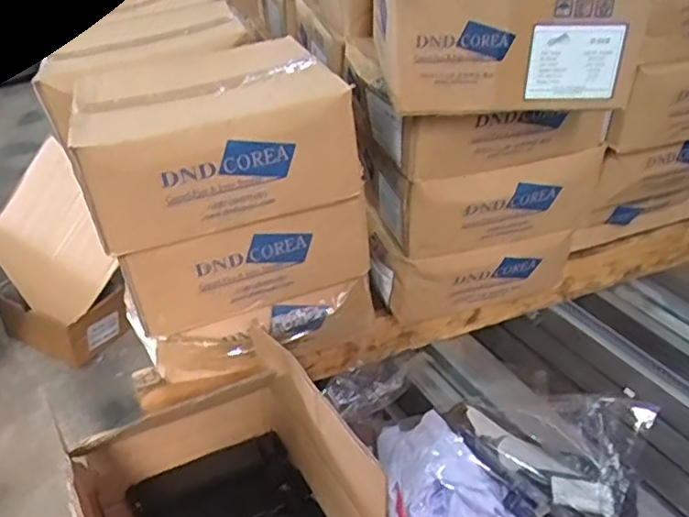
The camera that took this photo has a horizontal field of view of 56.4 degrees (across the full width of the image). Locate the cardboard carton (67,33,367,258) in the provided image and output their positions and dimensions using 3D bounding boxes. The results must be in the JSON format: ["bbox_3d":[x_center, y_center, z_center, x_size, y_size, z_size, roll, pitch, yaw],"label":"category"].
[{"bbox_3d":[-0.170,-0.168,0.821,0.310,0.151,0.283,-9,34,-15],"label":"cardboard carton"}]

